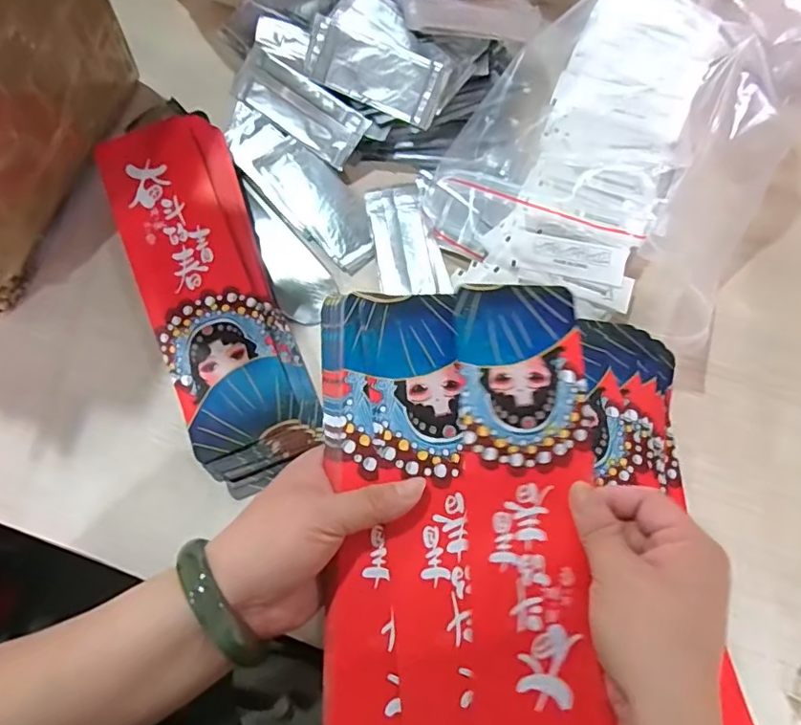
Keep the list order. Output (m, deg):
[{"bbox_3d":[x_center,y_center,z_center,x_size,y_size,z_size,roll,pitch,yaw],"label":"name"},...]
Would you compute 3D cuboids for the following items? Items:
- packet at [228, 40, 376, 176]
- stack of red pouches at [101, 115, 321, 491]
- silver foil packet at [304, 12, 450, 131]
[{"bbox_3d":[-0.087,-0.219,0.466,0.124,0.007,0.048,36,101,6],"label":"packet"},{"bbox_3d":[-0.147,-0.056,0.426,0.094,0.025,0.297,-20,75,-8],"label":"stack of red pouches"},{"bbox_3d":[-0.023,-0.244,0.458,0.120,0.007,0.050,25,109,7],"label":"silver foil packet"}]

